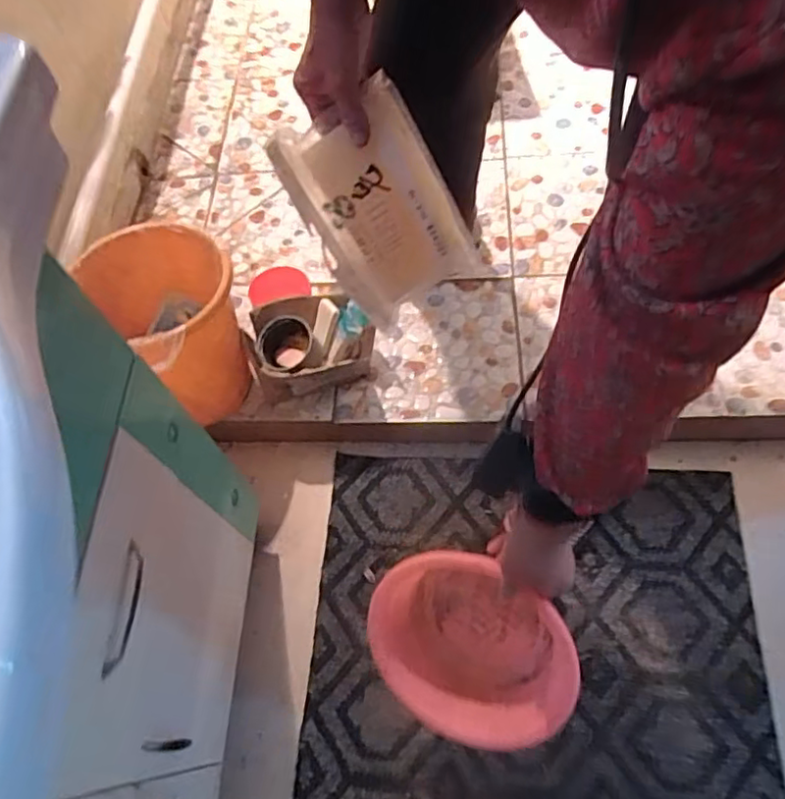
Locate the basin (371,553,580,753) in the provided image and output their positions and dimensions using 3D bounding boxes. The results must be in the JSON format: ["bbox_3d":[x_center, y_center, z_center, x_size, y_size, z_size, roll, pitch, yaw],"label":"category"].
[{"bbox_3d":[0.094,0.287,0.742,0.239,0.100,0.232,5,104,20],"label":"basin"}]

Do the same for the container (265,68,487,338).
[{"bbox_3d":[-0.012,-0.200,0.664,0.149,0.227,0.024,-30,26,4],"label":"container"}]

